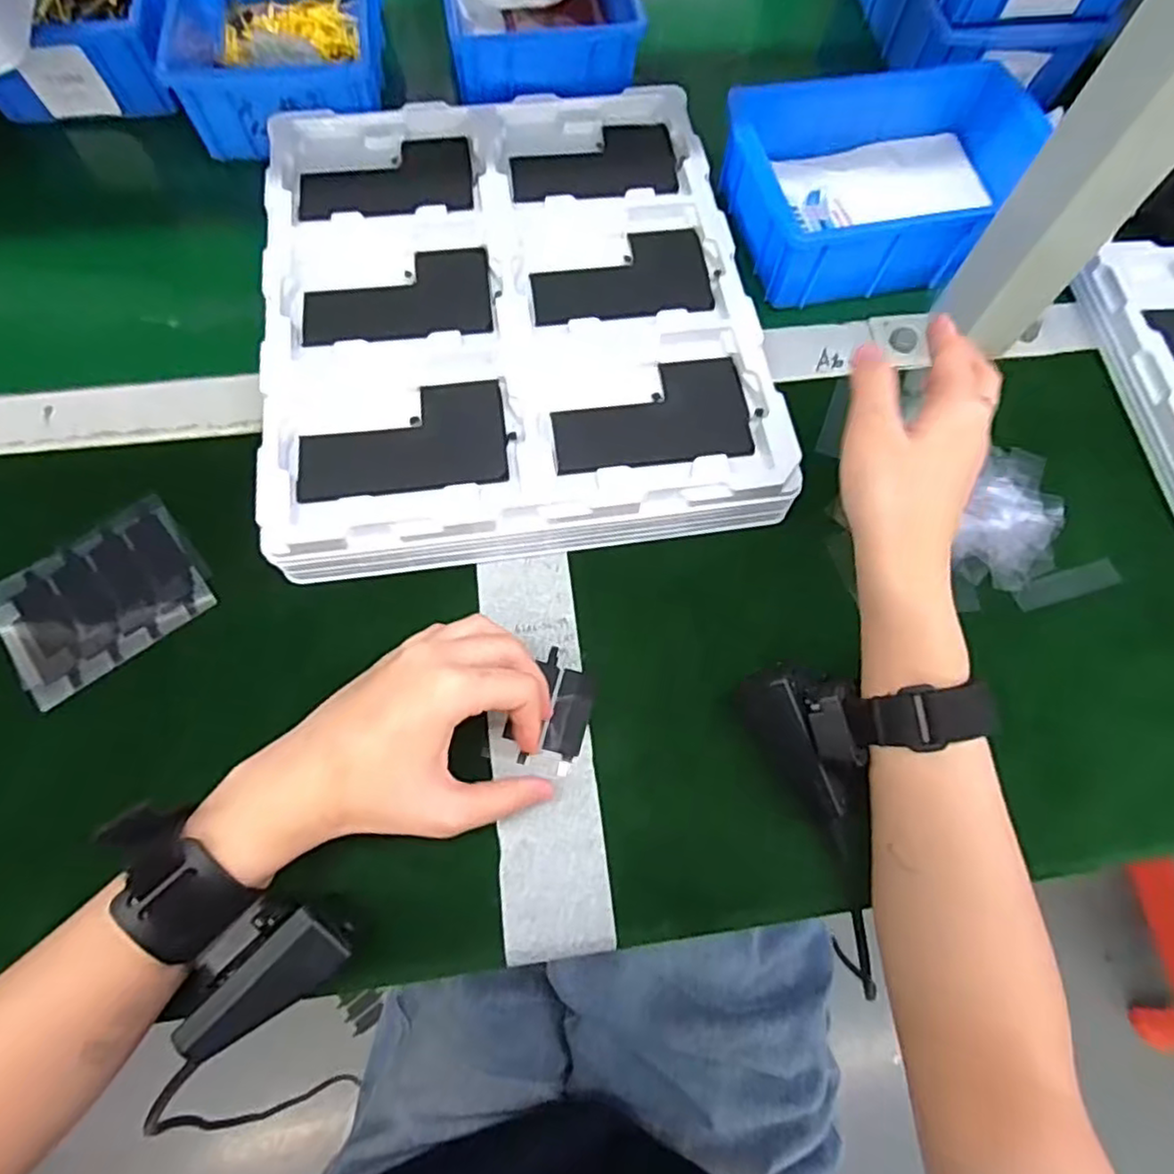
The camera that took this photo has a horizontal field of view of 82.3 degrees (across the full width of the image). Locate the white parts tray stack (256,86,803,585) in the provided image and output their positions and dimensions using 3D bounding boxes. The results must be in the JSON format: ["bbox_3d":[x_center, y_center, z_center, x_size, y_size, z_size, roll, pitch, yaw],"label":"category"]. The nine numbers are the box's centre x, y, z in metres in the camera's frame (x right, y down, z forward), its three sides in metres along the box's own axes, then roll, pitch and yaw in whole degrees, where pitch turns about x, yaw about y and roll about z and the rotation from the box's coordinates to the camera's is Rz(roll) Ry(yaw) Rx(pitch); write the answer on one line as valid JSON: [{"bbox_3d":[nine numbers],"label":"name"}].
[{"bbox_3d":[-0.045,-0.170,0.404,0.269,0.044,0.314,-8,70,-3],"label":"white parts tray stack"}]

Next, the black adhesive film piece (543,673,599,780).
[{"bbox_3d":[-0.008,0.068,0.340,0.019,0.004,0.051,11,68,4],"label":"black adhesive film piece"}]

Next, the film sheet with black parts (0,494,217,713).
[{"bbox_3d":[-0.253,0.004,0.351,0.098,0.004,0.076,-36,76,-14],"label":"film sheet with black parts"}]

